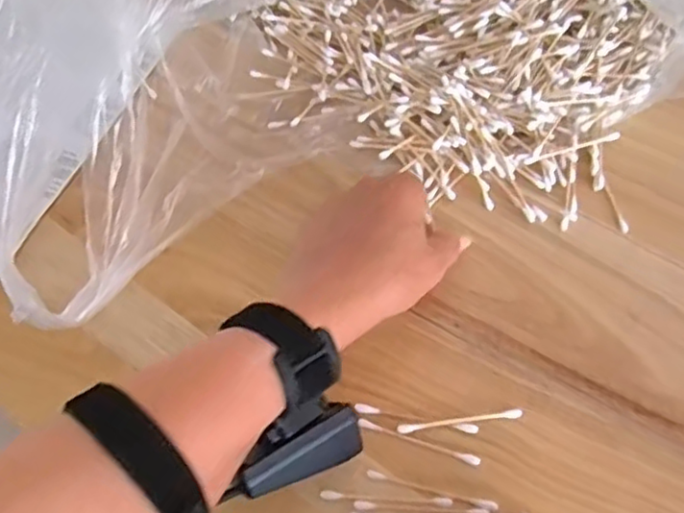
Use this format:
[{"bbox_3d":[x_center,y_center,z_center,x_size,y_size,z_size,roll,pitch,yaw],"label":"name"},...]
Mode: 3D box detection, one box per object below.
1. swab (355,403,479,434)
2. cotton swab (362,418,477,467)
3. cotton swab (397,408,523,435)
[{"bbox_3d":[0.043,0.094,0.379,0.071,0.005,0.006,8,61,8],"label":"swab"},{"bbox_3d":[0.044,0.105,0.370,0.070,0.007,0.006,15,62,12],"label":"cotton swab"},{"bbox_3d":[0.068,0.095,0.376,0.071,0.006,0.007,-8,60,-1],"label":"cotton swab"}]

